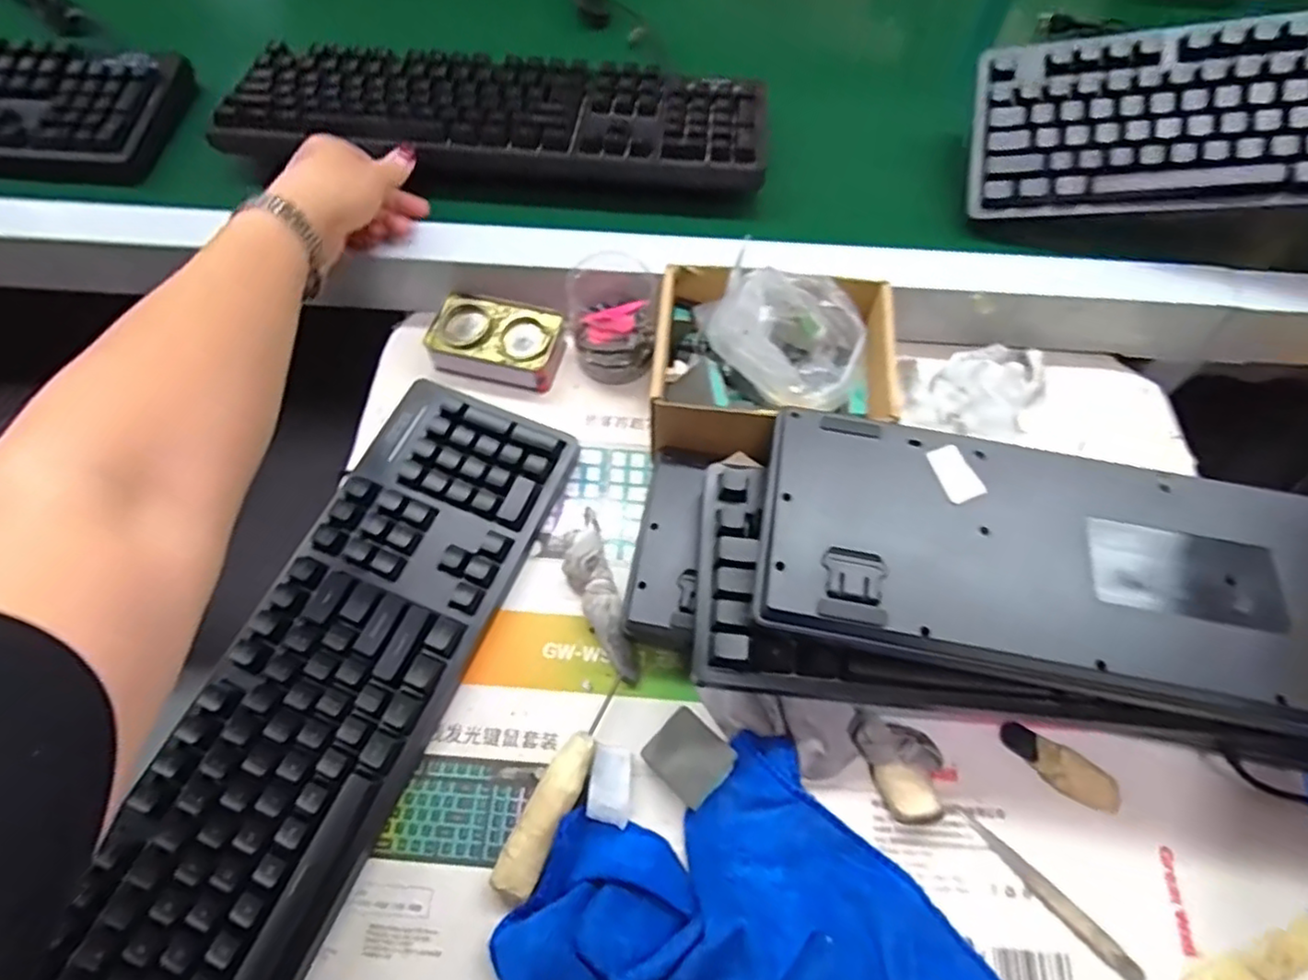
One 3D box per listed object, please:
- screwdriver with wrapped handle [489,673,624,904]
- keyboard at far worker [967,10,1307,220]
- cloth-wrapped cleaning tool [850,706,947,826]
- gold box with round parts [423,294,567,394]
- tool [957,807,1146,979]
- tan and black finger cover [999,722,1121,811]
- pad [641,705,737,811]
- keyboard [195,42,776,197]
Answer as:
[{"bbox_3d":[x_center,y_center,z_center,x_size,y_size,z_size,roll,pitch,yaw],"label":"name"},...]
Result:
[{"bbox_3d":[-0.052,0.167,0.388,0.024,0.022,0.125,23,66,11],"label":"screwdriver with wrapped handle"},{"bbox_3d":[0.451,-0.265,0.461,0.418,0.036,0.138,1,87,19],"label":"keyboard at far worker"},{"bbox_3d":[0.146,0.159,0.392,0.040,0.030,0.066,-22,66,-11],"label":"cloth-wrapped cleaning tool"},{"bbox_3d":[-0.124,-0.116,0.531,0.098,0.035,0.065,11,64,5],"label":"gold box with round parts"},{"bbox_3d":[0.222,0.226,0.373,0.012,0.008,0.111,-39,70,-18],"label":"tool"},{"bbox_3d":[0.243,0.167,0.402,0.067,0.015,0.024,30,67,14],"label":"tan and black finger cover"},{"bbox_3d":[0.021,0.156,0.393,0.045,0.011,0.040,40,70,17],"label":"pad"},{"bbox_3d":[-0.126,-0.305,0.546,0.424,0.036,0.138,7,66,1],"label":"keyboard"}]

